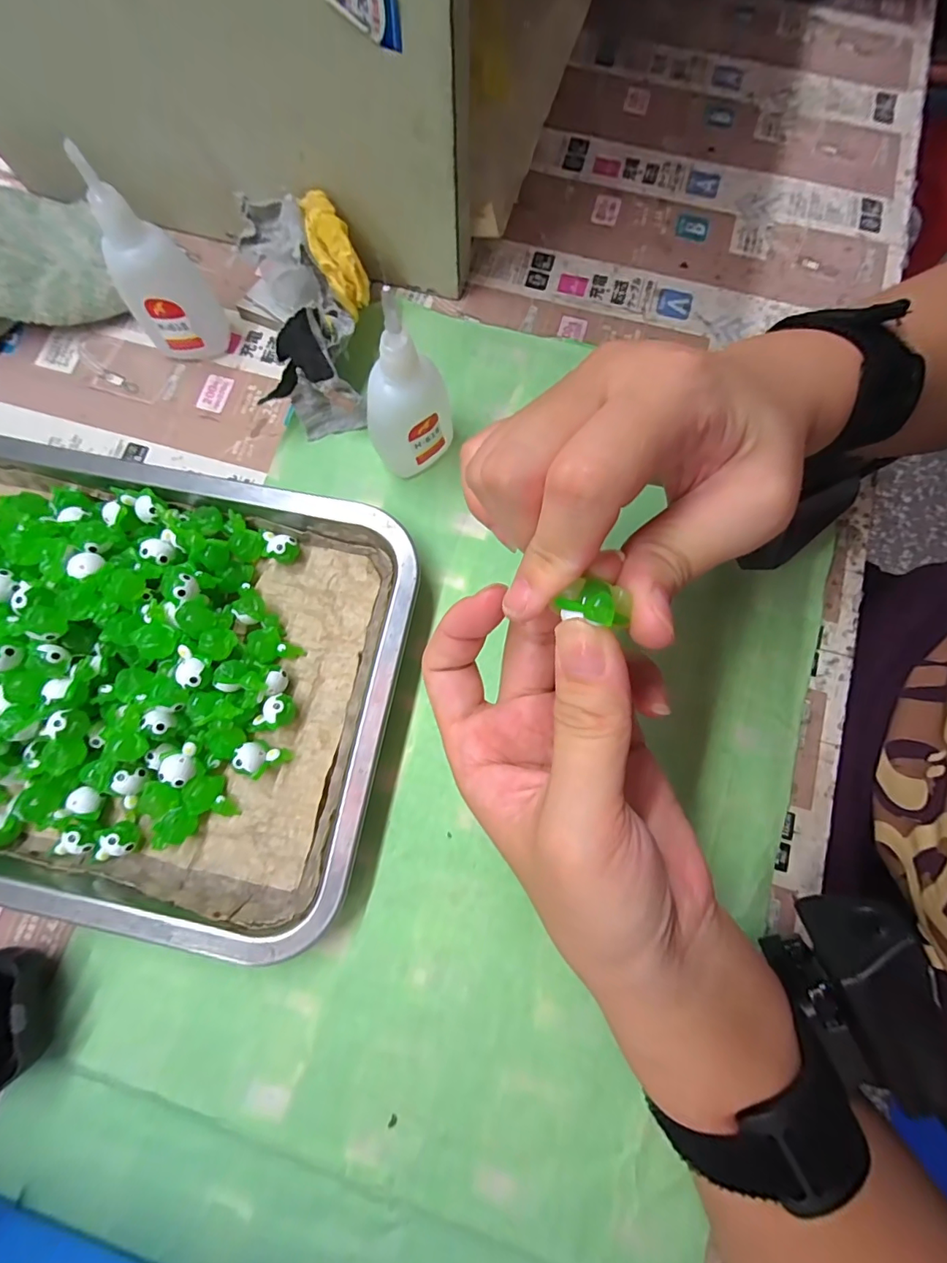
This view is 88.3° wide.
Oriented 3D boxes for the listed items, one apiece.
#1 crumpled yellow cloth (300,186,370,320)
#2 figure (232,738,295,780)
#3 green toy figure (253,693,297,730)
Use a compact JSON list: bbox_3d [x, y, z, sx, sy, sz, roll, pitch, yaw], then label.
[{"bbox_3d":[-0.074,-0.199,0.253,0.022,0.018,0.058,-26,103,-6],"label":"crumpled yellow cloth"},{"bbox_3d":[-0.100,0.060,0.229,0.024,0.016,0.015,17,79,3],"label":"figure"},{"bbox_3d":[-0.094,0.038,0.234,0.017,0.015,0.016,0,78,0],"label":"green toy figure"}]

